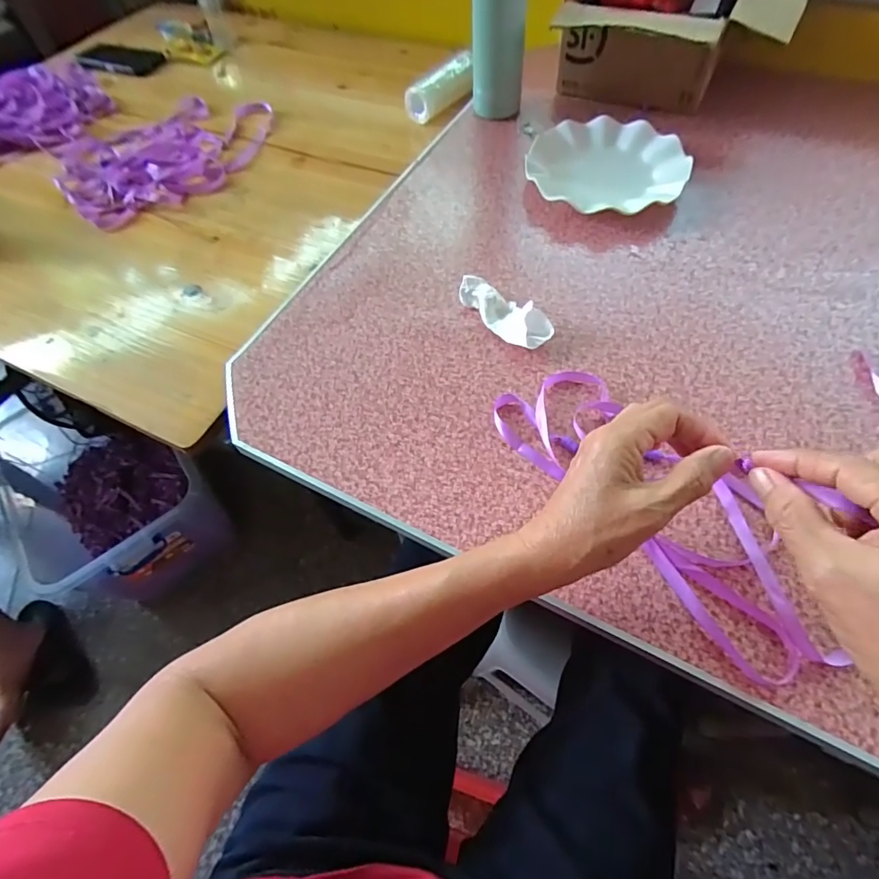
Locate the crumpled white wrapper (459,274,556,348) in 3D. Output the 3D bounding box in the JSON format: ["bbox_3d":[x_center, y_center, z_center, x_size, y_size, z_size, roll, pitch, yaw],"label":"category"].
[{"bbox_3d":[0.063,-0.125,0.479,0.035,0.024,0.104,-38,64,-17],"label":"crumpled white wrapper"}]

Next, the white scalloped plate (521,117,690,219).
[{"bbox_3d":[0.199,-0.323,0.586,0.177,0.028,0.177,-2,59,3],"label":"white scalloped plate"}]

